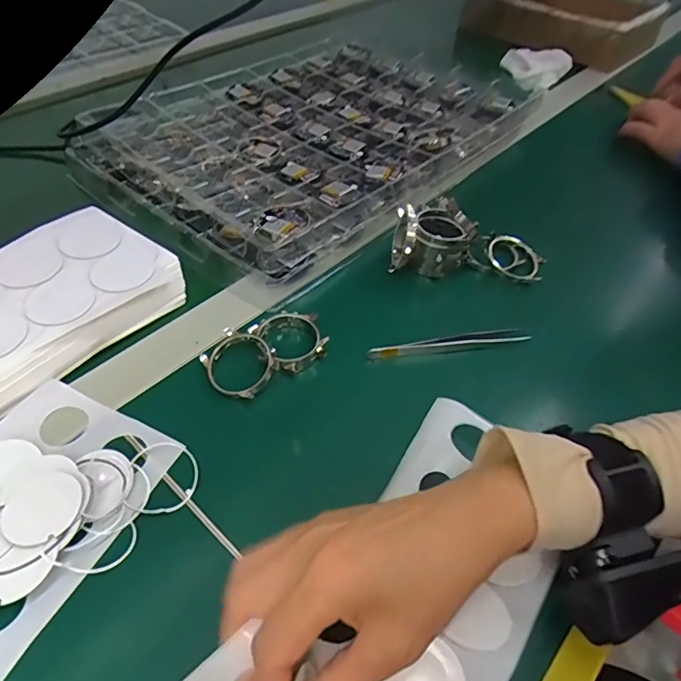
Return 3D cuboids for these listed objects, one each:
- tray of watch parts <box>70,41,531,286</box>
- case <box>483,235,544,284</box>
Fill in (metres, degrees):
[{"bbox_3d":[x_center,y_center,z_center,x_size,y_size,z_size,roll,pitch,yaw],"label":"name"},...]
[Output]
[{"bbox_3d":[-0.028,-0.244,0.568,0.323,0.030,0.452,38,56,25],"label":"tray of watch parts"},{"bbox_3d":[0.153,-0.074,0.447,0.052,0.016,0.043,19,50,12],"label":"case"}]

